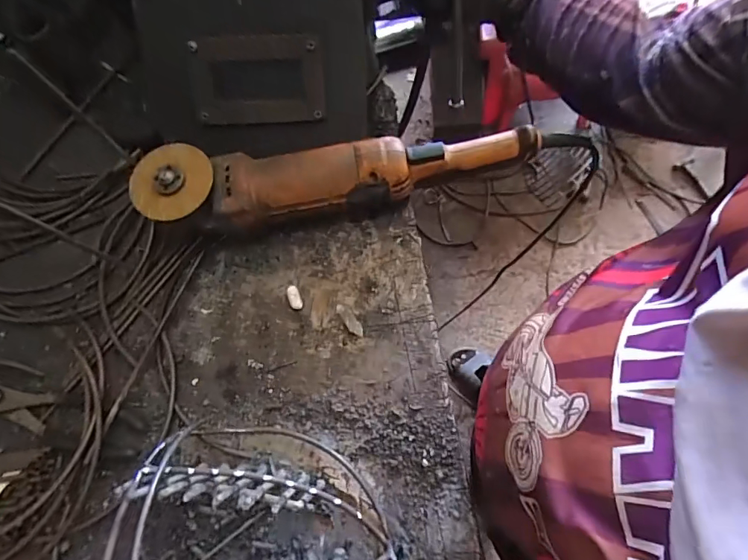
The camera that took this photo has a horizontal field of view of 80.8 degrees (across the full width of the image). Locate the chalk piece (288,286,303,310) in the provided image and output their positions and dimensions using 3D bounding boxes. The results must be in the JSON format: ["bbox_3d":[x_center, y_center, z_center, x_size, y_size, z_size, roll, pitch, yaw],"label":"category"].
[{"bbox_3d":[-0.079,0.018,0.440,0.012,0.012,0.023,-21,75,-4],"label":"chalk piece"}]

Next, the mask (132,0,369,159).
[{"bbox_3d":[-0.121,-0.215,0.439,0.222,0.039,0.168,-4,115,-1],"label":"mask"}]

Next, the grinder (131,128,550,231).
[{"bbox_3d":[-0.029,-0.094,0.432,0.377,0.085,0.071,-6,73,2],"label":"grinder"}]

